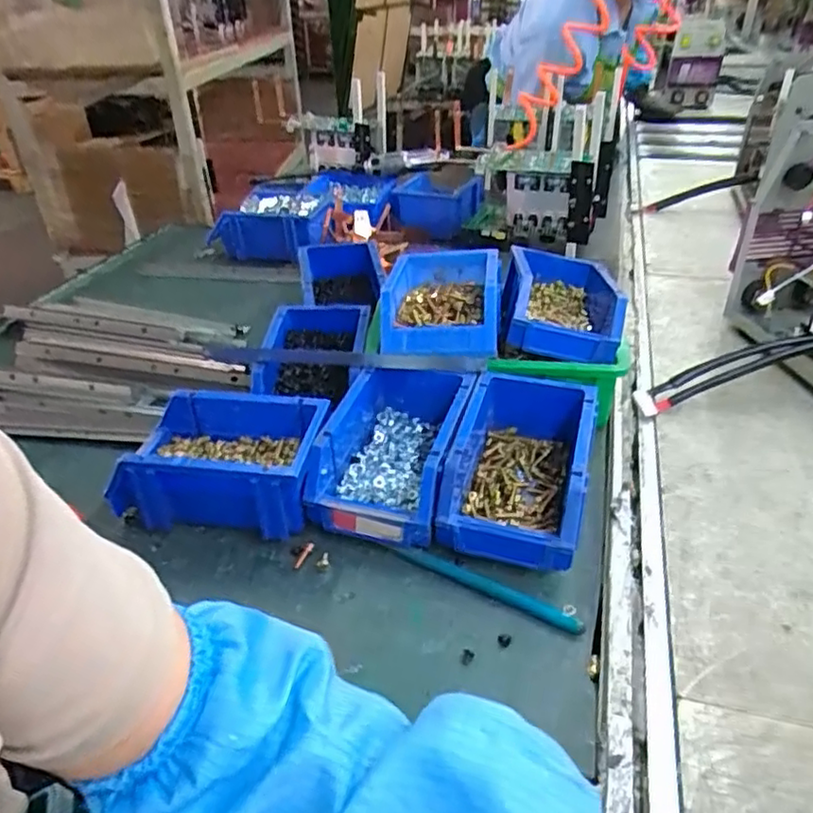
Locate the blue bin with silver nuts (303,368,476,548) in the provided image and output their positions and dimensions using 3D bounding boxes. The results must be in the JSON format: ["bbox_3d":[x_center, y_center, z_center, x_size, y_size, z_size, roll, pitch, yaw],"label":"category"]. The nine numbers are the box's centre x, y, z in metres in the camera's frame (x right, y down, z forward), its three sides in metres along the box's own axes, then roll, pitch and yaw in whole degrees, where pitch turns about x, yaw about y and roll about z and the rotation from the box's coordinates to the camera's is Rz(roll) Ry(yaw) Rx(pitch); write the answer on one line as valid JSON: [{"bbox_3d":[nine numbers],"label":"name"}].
[{"bbox_3d":[-0.015,0.035,0.527,0.110,0.071,0.153,6,35,13],"label":"blue bin with silver nuts"}]

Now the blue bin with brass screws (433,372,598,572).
[{"bbox_3d":[0.091,0.047,0.504,0.099,0.070,0.157,8,36,16],"label":"blue bin with brass screws"}]

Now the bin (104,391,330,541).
[{"bbox_3d":[-0.148,0.040,0.517,0.156,0.065,0.105,4,35,10],"label":"bin"}]

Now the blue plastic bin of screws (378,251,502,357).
[{"bbox_3d":[0.034,-0.104,0.623,0.111,0.053,0.173,-1,34,3],"label":"blue plastic bin of screws"}]

